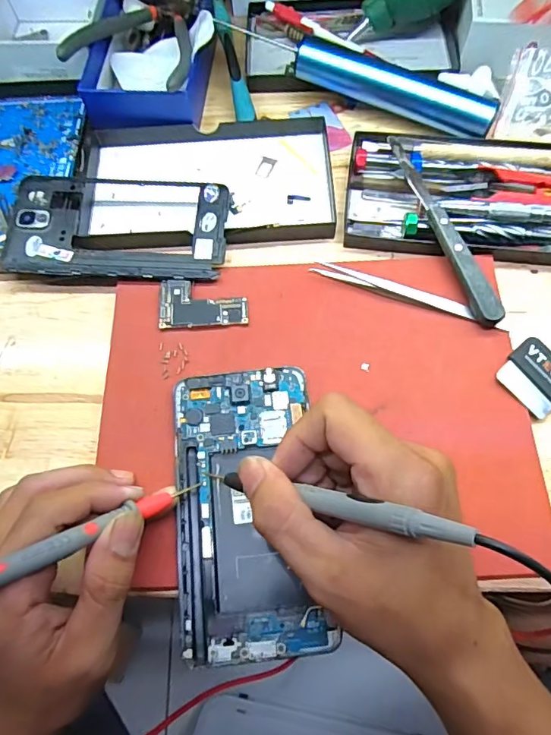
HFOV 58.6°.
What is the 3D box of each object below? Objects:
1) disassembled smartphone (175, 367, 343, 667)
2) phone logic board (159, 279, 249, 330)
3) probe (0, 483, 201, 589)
[{"bbox_3d":[-0.015,0.071,0.262,0.075,0.007,0.148,-4,68,0],"label":"disassembled smartphone"},{"bbox_3d":[-0.046,-0.041,0.314,0.056,0.004,0.034,-2,68,1],"label":"phone logic board"},{"bbox_3d":[-0.090,0.075,0.207,0.144,0.014,0.009,-15,61,-48],"label":"probe"}]

